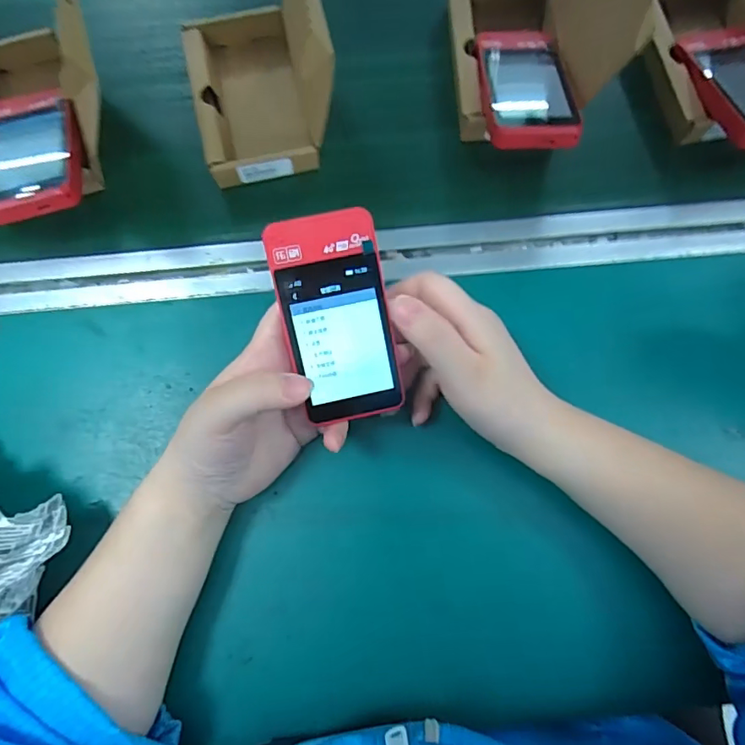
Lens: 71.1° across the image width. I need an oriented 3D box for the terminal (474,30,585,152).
[{"bbox_3d":[0.118,-0.227,0.409,0.066,0.014,0.160,2,59,0],"label":"terminal"}]

